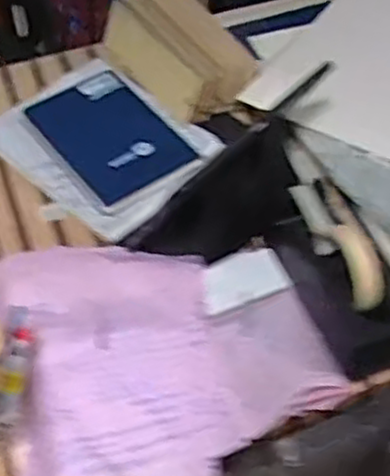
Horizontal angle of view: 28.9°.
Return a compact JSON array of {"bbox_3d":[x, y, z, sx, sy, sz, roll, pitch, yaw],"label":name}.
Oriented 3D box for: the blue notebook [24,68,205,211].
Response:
[{"bbox_3d":[-0.106,-0.133,0.959,0.133,0.019,0.218,-30,60,-21],"label":"blue notebook"}]

